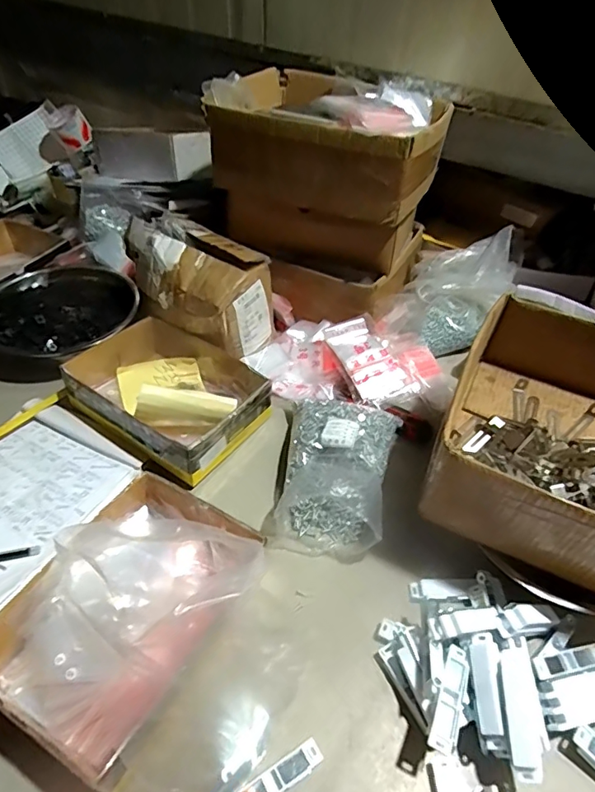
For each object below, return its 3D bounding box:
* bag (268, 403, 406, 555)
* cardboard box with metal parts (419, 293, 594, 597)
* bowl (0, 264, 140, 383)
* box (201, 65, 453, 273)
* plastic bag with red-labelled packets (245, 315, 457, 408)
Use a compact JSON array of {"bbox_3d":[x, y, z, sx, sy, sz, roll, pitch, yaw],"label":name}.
[{"bbox_3d":[0.051,0.090,0.649,0.137,0.085,0.211,11,46,7],"label":"bag"},{"bbox_3d":[0.311,0.043,0.574,0.249,0.118,0.302,21,48,17],"label":"cardboard box with metal parts"},{"bbox_3d":[-0.391,-0.129,0.809,0.237,0.047,0.264,27,50,22],"label":"bowl"},{"bbox_3d":[0.054,-0.378,0.829,0.324,0.233,0.263,19,47,15],"label":"box"},{"bbox_3d":[0.073,-0.062,0.817,0.293,0.066,0.227,-9,46,-12],"label":"plastic bag with red-labelled packets"}]

